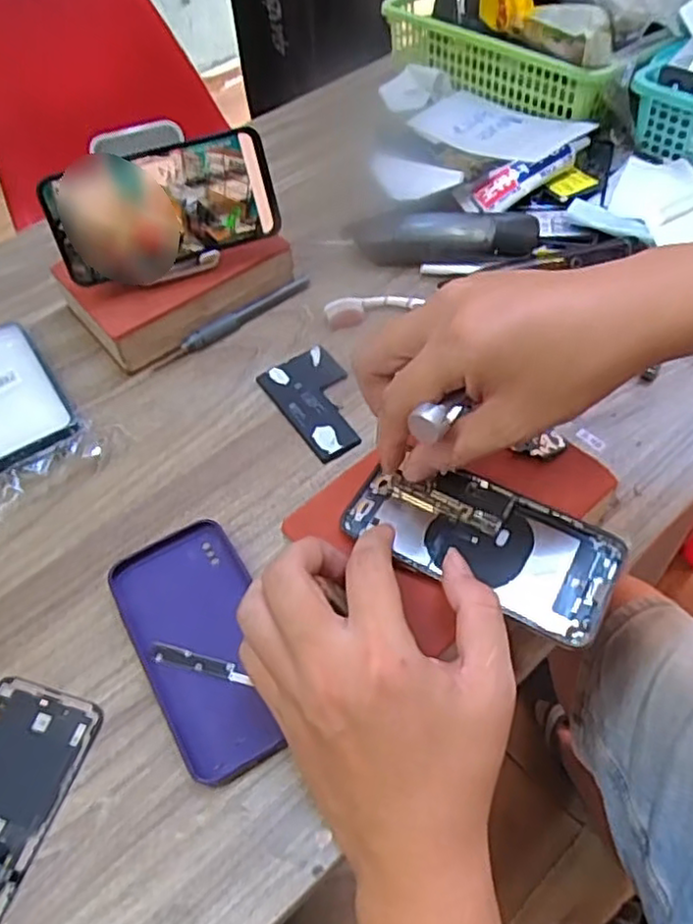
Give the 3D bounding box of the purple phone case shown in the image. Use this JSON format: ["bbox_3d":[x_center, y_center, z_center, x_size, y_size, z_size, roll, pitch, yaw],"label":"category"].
[{"bbox_3d":[-0.078,0.099,0.385,0.073,0.009,0.147,-28,56,-16],"label":"purple phone case"}]

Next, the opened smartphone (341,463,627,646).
[{"bbox_3d":[0.071,0.043,0.367,0.140,0.015,0.066,21,58,18],"label":"opened smartphone"}]

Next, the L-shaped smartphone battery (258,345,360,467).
[{"bbox_3d":[-0.018,-0.045,0.491,0.058,0.007,0.097,-29,57,-17],"label":"L-shaped smartphone battery"}]

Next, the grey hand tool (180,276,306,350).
[{"bbox_3d":[-0.078,-0.121,0.549,0.121,0.014,0.014,-36,59,-21],"label":"grey hand tool"}]

